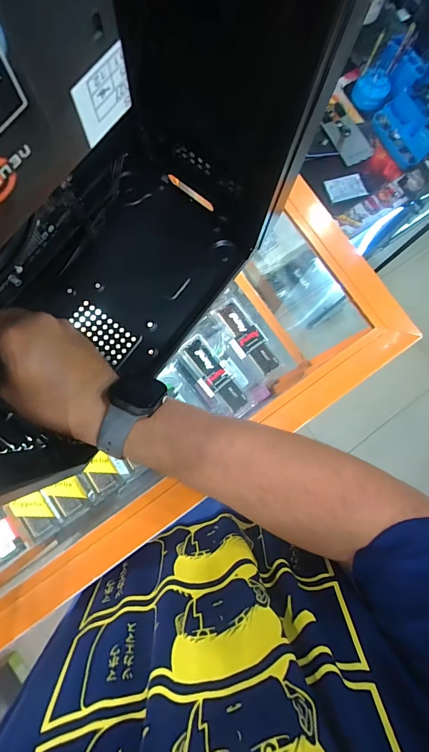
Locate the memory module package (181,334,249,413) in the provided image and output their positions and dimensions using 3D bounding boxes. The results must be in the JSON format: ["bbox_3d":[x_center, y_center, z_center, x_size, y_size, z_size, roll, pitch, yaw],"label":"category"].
[{"bbox_3d":[-0.002,0.000,0.596,0.048,0.007,0.141,-35,86,-8],"label":"memory module package"}]

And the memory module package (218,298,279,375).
[{"bbox_3d":[0.054,-0.064,0.611,0.053,0.006,0.135,-34,86,-8],"label":"memory module package"}]

